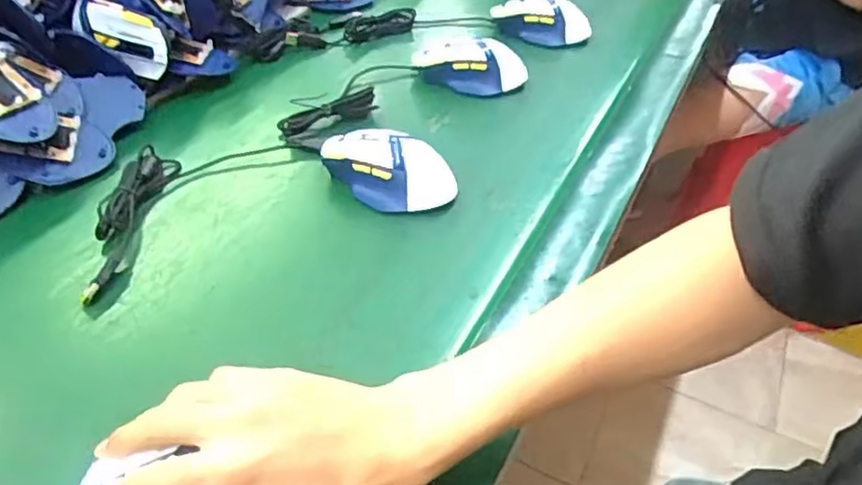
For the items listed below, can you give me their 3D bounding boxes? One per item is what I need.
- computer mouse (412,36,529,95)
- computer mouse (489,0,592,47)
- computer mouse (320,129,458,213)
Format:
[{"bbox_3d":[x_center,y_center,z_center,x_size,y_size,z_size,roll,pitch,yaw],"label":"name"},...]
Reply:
[{"bbox_3d":[0.043,-0.190,0.704,0.122,0.043,0.059,8,43,6],"label":"computer mouse"},{"bbox_3d":[0.134,-0.271,0.804,0.121,0.039,0.060,5,43,3],"label":"computer mouse"},{"bbox_3d":[-0.040,-0.066,0.560,0.120,0.040,0.063,23,46,21],"label":"computer mouse"}]

